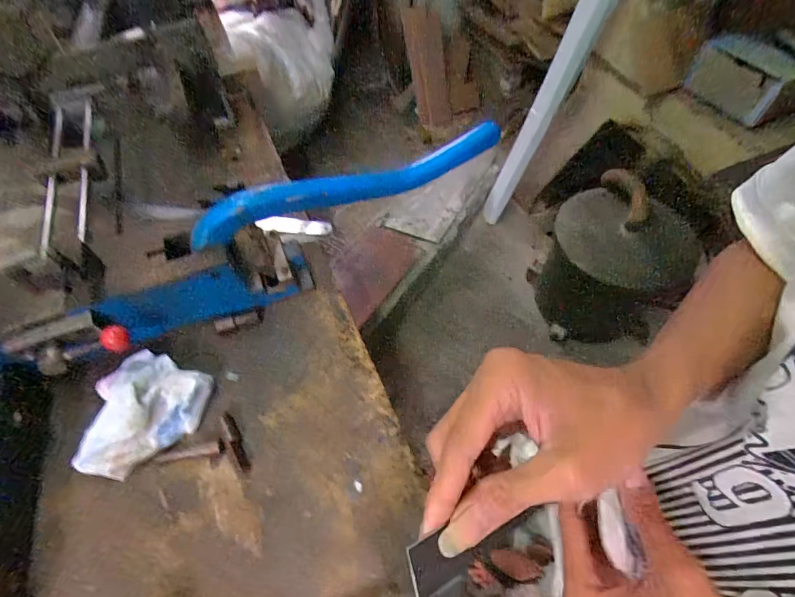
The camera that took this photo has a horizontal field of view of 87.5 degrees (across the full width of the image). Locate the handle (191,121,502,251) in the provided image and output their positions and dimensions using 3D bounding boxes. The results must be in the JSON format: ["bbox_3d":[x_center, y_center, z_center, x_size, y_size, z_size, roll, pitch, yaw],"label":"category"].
[{"bbox_3d":[-0.067,-0.163,0.587,0.447,0.072,0.038,-16,58,-9],"label":"handle"}]

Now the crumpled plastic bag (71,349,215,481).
[{"bbox_3d":[-0.325,0.144,0.519,0.128,0.044,0.148,17,59,12],"label":"crumpled plastic bag"}]

